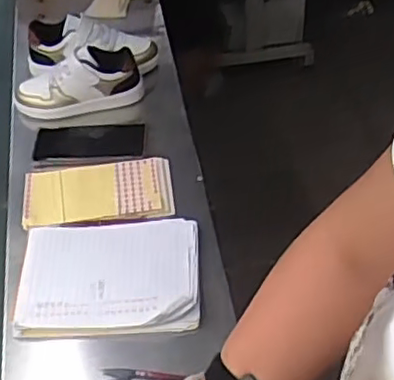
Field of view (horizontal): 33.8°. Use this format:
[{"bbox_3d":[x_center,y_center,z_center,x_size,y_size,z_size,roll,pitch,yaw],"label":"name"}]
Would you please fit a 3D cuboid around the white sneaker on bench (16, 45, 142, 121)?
[{"bbox_3d":[-0.187,-0.166,0.995,0.194,0.099,0.085,-14,47,6],"label":"white sneaker on bench"}]

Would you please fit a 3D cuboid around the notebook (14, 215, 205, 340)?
[{"bbox_3d":[-0.104,0.099,0.777,0.210,0.025,0.155,-3,47,0],"label":"notebook"}]

